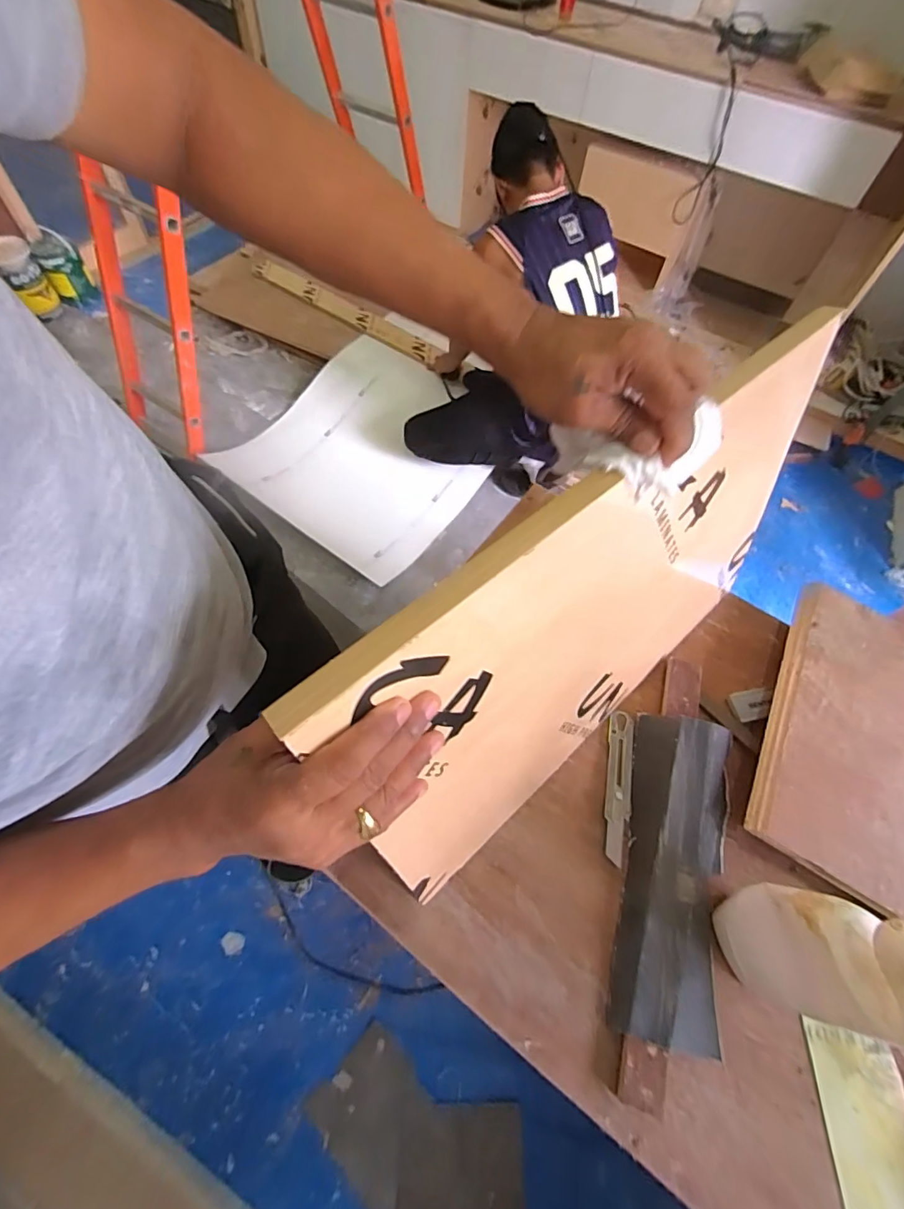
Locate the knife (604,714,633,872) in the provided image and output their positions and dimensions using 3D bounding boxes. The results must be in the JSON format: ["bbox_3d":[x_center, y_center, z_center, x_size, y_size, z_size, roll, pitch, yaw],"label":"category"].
[{"bbox_3d":[0.194,0.204,0.560,0.029,0.009,0.167,13,64,3],"label":"knife"}]

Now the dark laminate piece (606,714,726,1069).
[{"bbox_3d":[0.238,0.272,0.509,0.104,0.033,0.307,16,64,4],"label":"dark laminate piece"}]

